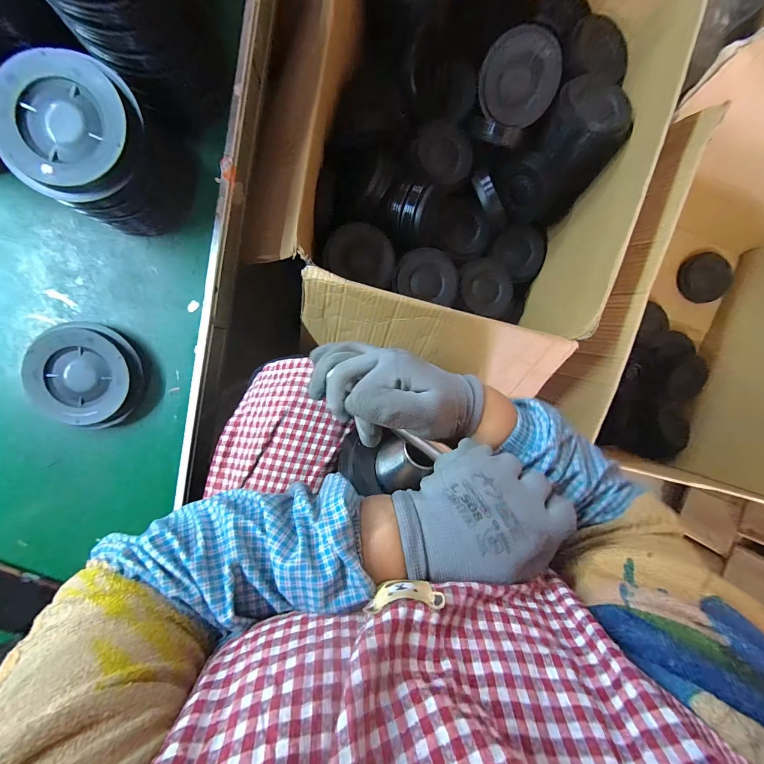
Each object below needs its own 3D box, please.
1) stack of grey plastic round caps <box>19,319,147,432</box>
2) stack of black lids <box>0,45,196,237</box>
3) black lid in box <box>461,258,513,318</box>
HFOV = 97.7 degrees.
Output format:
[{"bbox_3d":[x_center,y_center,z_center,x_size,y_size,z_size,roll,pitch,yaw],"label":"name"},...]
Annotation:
[{"bbox_3d":[-0.343,-0.008,0.388,0.117,0.036,0.120,12,94,-7],"label":"stack of grey plastic round caps"},{"bbox_3d":[-0.272,-0.219,0.336,0.132,0.107,0.121,22,93,-8],"label":"stack of black lids"},{"bbox_3d":[0.206,-0.183,0.653,0.109,0.022,0.103,-1,96,-6],"label":"black lid in box"}]

